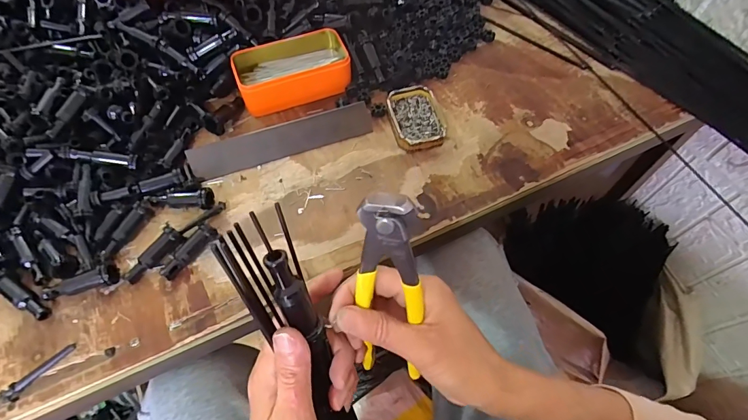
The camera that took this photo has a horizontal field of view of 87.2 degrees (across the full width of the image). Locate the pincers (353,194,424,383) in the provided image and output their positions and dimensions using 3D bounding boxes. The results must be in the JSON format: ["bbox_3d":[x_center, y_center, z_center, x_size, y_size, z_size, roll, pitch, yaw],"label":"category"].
[{"bbox_3d":[0.010,0.052,0.255,0.036,0.156,0.019,-8,38,-6],"label":"pincers"}]

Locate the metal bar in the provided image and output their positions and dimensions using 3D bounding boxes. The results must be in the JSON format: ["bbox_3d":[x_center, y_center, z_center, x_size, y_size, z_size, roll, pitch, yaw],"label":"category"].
[{"bbox_3d":[-0.110,-0.084,0.478,0.217,0.008,0.039,-18,104,-9],"label":"metal bar"}]

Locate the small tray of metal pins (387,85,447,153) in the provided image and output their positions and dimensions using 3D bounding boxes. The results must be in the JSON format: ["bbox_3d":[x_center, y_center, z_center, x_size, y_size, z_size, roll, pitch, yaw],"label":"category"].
[{"bbox_3d":[0.053,-0.115,0.493,0.064,0.020,0.089,-11,60,-7],"label":"small tray of metal pins"}]

